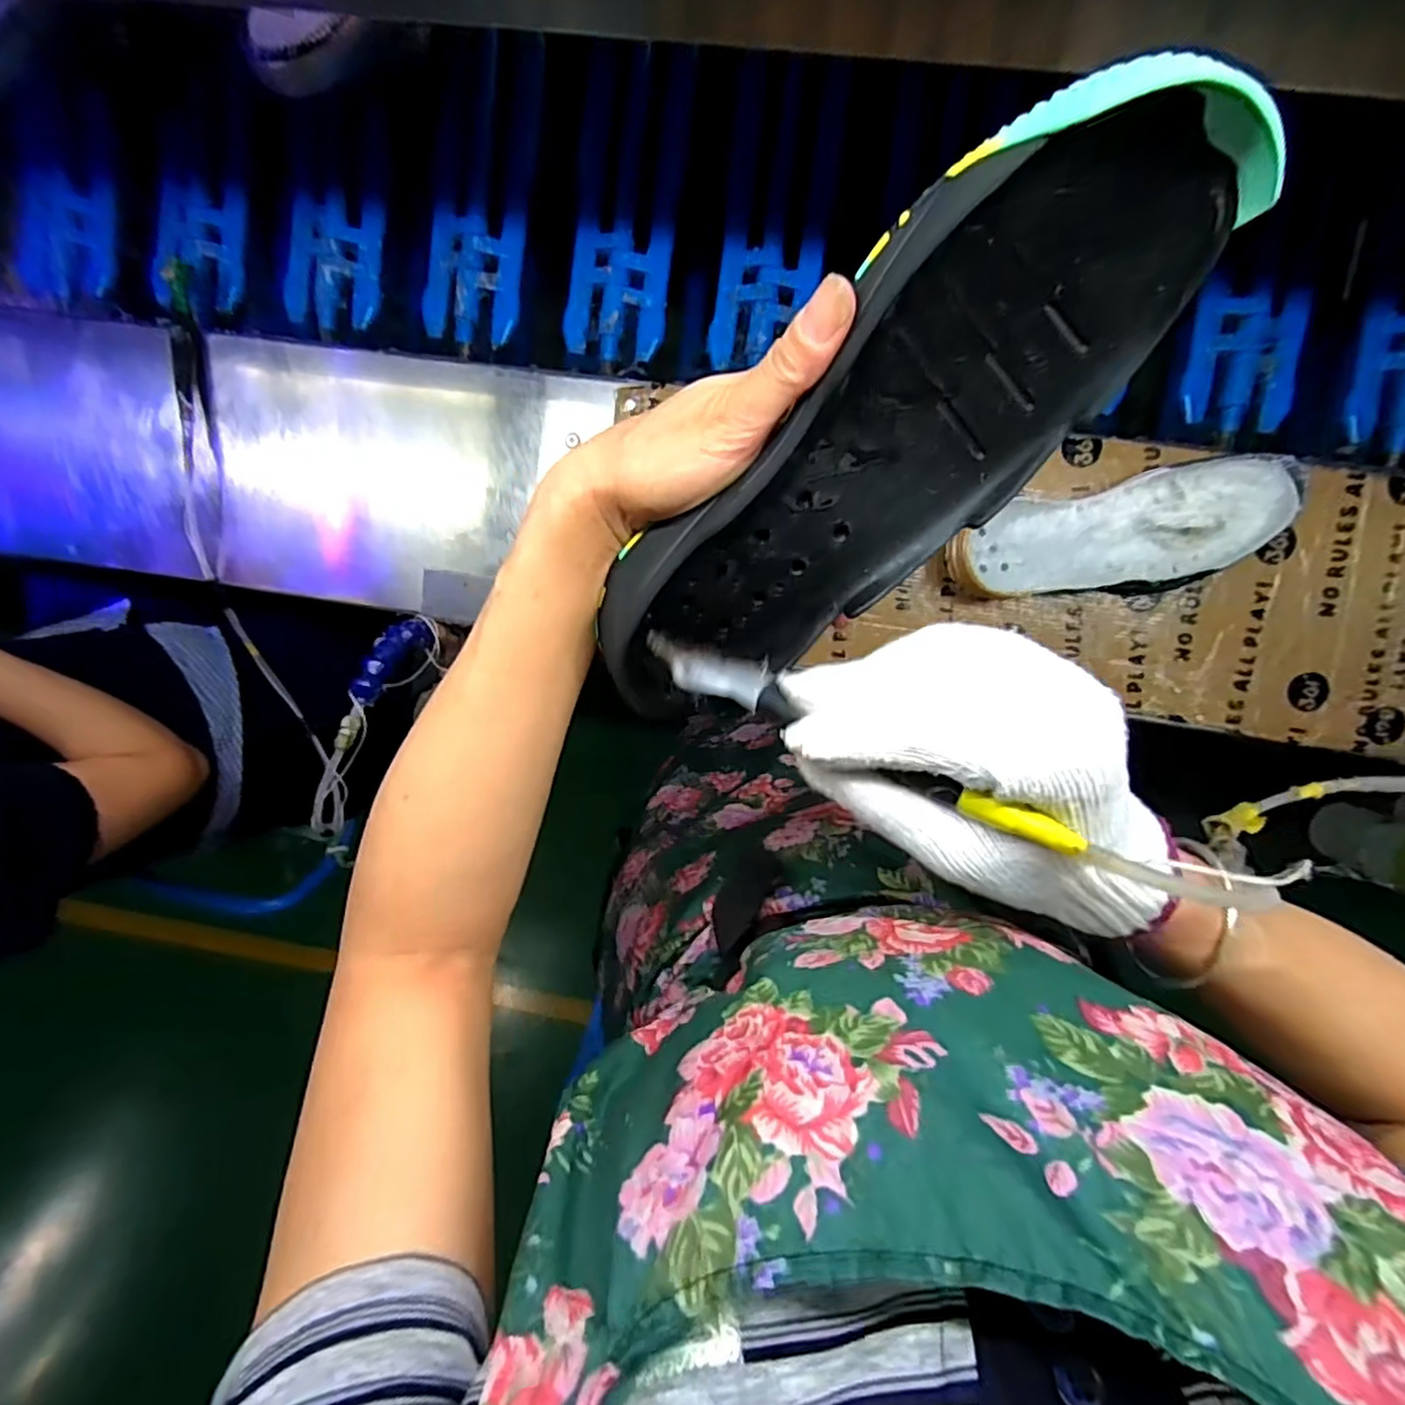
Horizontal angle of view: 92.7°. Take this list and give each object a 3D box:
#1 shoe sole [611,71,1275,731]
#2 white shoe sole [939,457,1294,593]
[{"bbox_3d":[0.066,-0.081,0.243,0.096,0.036,0.242,21,131,-36],"label":"shoe sole"},{"bbox_3d":[0.336,-0.136,0.565,0.258,0.067,0.092,-11,97,6],"label":"white shoe sole"}]

